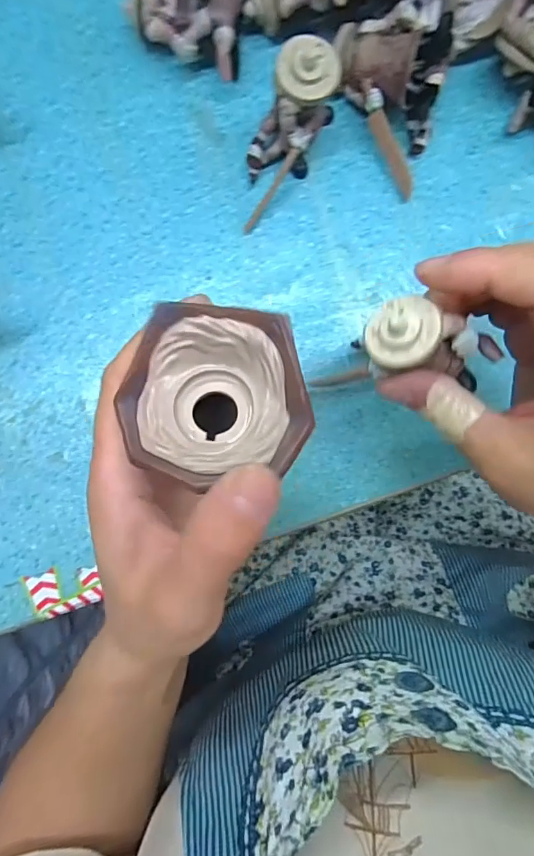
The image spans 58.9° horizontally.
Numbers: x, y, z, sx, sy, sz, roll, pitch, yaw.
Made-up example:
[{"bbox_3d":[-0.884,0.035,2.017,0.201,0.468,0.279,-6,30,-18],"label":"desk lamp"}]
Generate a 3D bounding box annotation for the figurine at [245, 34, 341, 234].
[{"bbox_3d":[0.008,-0.142,0.229,0.027,0.056,0.076,35,91,-1],"label":"figurine"}]

